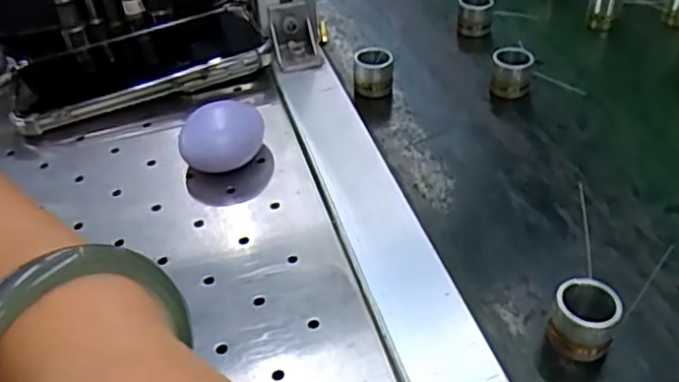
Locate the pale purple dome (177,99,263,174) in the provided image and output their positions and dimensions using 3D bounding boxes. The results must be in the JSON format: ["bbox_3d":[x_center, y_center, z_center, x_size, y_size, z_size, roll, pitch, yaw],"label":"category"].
[{"bbox_3d":[-0.065,-0.030,0.364,0.040,0.026,0.035,5,42,13],"label":"pale purple dome"}]

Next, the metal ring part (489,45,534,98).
[{"bbox_3d":[0.109,-0.074,0.411,0.024,0.028,0.019,12,44,20],"label":"metal ring part"}]

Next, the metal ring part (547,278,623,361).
[{"bbox_3d":[0.101,0.052,0.267,0.024,0.023,0.023,-4,41,3],"label":"metal ring part"}]

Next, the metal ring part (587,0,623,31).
[{"bbox_3d":[0.190,-0.133,0.464,0.021,0.036,0.017,16,46,24],"label":"metal ring part"}]

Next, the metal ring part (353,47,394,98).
[{"bbox_3d":[0.022,-0.078,0.419,0.024,0.024,0.020,-1,41,6],"label":"metal ring part"}]

